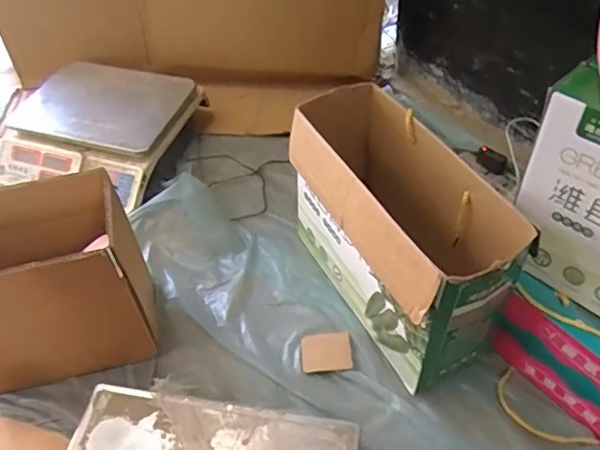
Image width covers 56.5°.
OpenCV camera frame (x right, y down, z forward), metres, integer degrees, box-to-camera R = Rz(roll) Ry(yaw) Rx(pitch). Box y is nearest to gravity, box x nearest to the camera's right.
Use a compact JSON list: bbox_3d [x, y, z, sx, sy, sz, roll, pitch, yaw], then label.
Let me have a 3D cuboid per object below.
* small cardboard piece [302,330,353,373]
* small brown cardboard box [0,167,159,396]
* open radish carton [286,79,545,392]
[{"bbox_3d":[0.039,0.188,0.826,0.072,0.008,0.065,-4,47,0],"label":"small cardboard piece"},{"bbox_3d":[-0.356,0.084,0.770,0.252,0.271,0.155,-11,48,-7],"label":"small brown cardboard box"},{"bbox_3d":[0.133,0.009,0.807,0.159,0.269,0.370,-23,50,-16],"label":"open radish carton"}]

